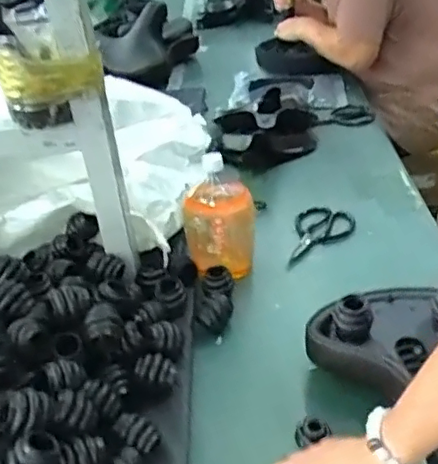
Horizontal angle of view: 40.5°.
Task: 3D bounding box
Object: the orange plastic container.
[{"bbox_3d":[0.004,0.005,0.934,0.106,0.137,0.085,-9,33,-5],"label":"orange plastic container"}]

